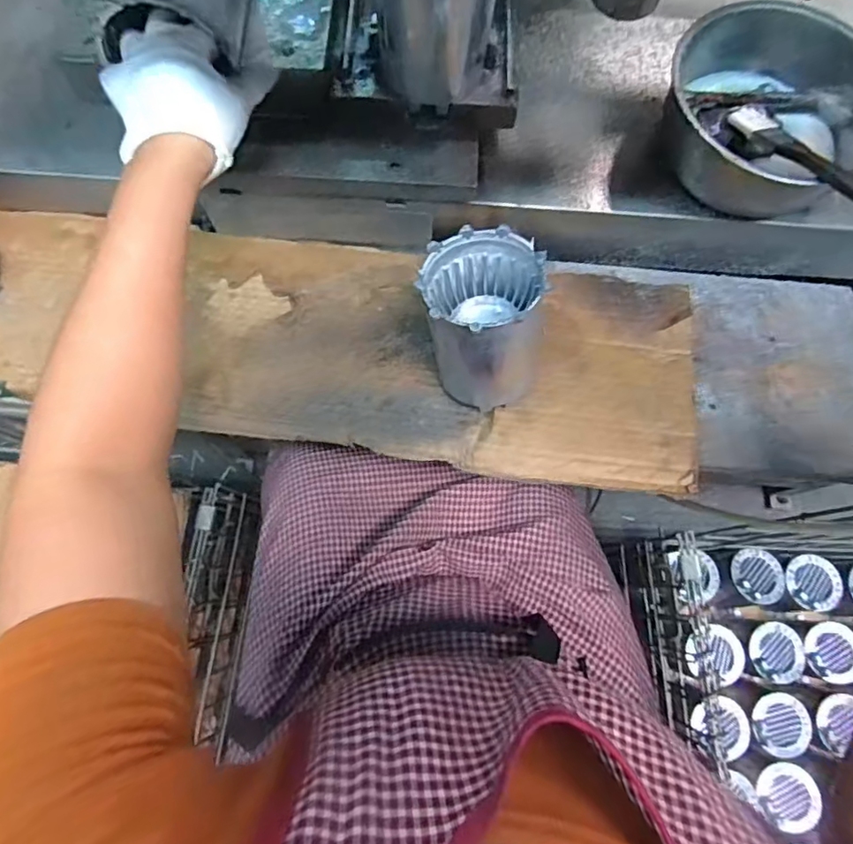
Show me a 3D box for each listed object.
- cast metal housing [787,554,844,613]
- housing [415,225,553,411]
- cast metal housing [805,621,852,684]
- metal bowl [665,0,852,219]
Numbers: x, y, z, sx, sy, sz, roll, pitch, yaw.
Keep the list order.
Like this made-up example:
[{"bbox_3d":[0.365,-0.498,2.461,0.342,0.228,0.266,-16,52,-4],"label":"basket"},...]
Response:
[{"bbox_3d":[0.613,0.260,0.874,0.075,0.037,0.077,-38,79,-12],"label":"cast metal housing"},{"bbox_3d":[0.045,-0.082,0.459,0.090,0.122,0.117,-15,75,-6],"label":"housing"},{"bbox_3d":[0.613,0.346,0.829,0.073,0.024,0.083,11,74,1],"label":"cast metal housing"},{"bbox_3d":[0.298,-0.268,0.500,0.176,0.087,0.167,1,74,-2],"label":"metal bowl"}]

